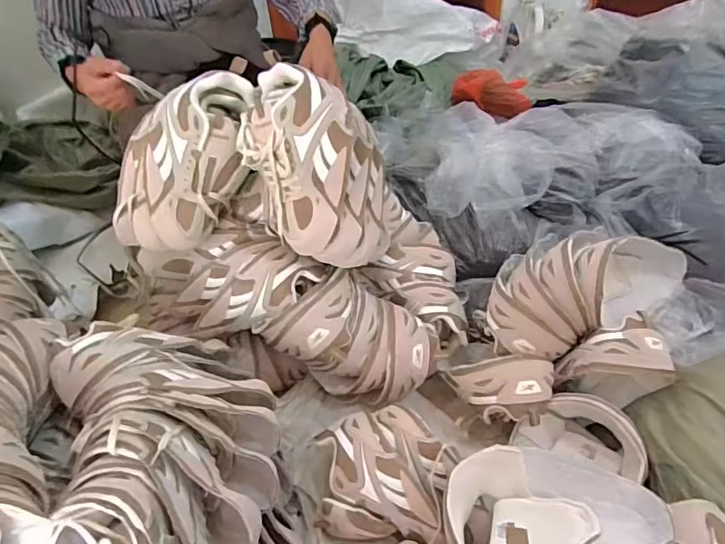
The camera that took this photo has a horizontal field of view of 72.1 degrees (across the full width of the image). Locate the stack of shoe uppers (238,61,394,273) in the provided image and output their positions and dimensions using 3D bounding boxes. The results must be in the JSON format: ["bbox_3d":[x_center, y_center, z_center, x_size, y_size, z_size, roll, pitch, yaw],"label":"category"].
[{"bbox_3d":[-0.063,-0.130,0.710,0.195,0.261,0.140,-2,43,3],"label":"stack of shoe uppers"}]

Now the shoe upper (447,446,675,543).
[{"bbox_3d":[0.227,0.280,0.601,0.244,0.082,0.129,-5,38,33],"label":"shoe upper"}]

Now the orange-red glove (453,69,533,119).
[{"bbox_3d":[0.338,-0.465,1.287,0.204,0.096,0.100,6,44,12],"label":"orange-red glove"}]

